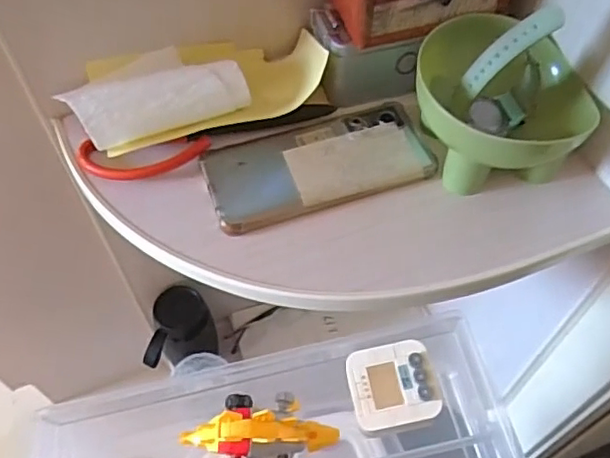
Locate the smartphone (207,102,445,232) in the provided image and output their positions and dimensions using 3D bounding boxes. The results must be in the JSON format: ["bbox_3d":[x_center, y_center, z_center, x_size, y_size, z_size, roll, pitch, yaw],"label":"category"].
[{"bbox_3d":[0.010,-0.051,0.450,0.167,0.009,0.078,-17,57,-11],"label":"smartphone"}]

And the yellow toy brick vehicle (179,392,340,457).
[{"bbox_3d":[-0.020,0.100,0.283,0.071,0.031,0.035,-5,55,-4],"label":"yellow toy brick vehicle"}]

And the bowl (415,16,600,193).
[{"bbox_3d":[0.142,-0.089,0.432,0.121,0.077,0.100,4,55,3],"label":"bowl"}]

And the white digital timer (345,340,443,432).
[{"bbox_3d":[0.044,0.076,0.294,0.041,0.011,0.039,-9,56,-7],"label":"white digital timer"}]

